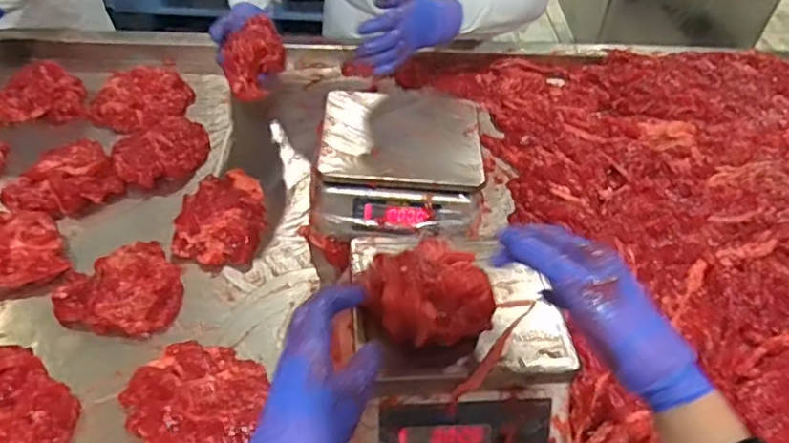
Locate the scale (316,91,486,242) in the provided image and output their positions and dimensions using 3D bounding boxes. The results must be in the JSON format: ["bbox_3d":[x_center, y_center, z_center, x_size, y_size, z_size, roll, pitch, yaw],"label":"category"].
[{"bbox_3d":[0.009,-0.084,0.840,0.220,0.101,0.221,1,47,-1],"label":"scale"}]

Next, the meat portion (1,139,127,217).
[{"bbox_3d":[-0.481,-0.054,0.836,0.149,0.047,0.106,-29,54,-26],"label":"meat portion"}]

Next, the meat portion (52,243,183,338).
[{"bbox_3d":[-0.339,0.084,0.712,0.141,0.047,0.136,-26,53,-24],"label":"meat portion"}]

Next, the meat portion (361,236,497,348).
[{"bbox_3d":[0.029,0.058,0.530,0.102,0.052,0.104,-22,51,-21],"label":"meat portion"}]

